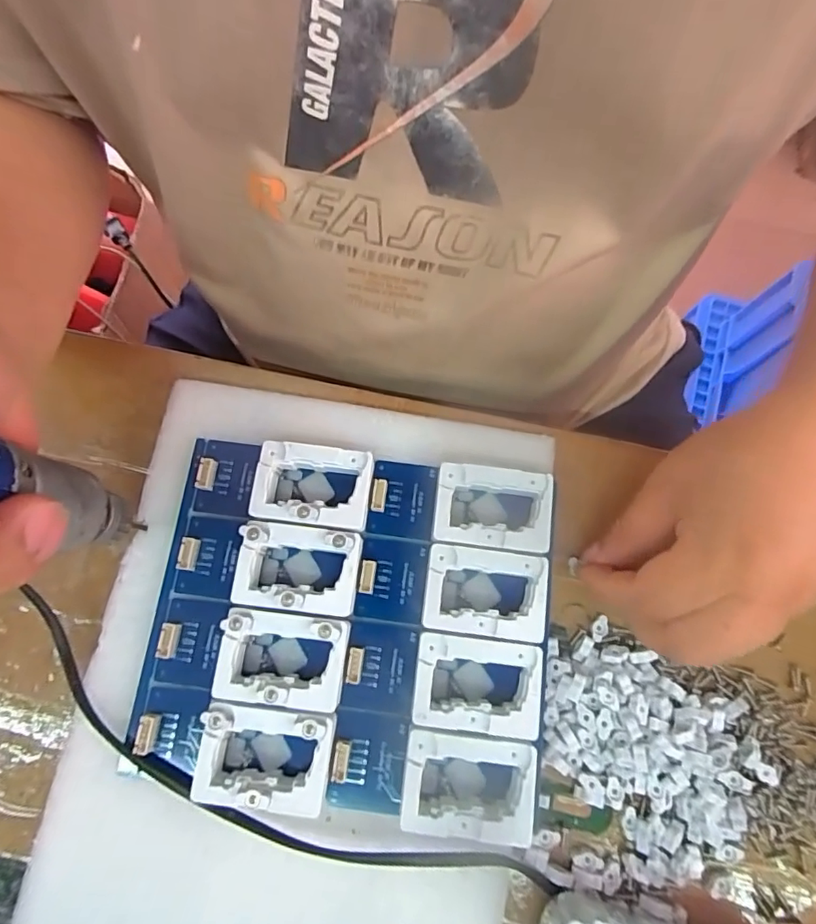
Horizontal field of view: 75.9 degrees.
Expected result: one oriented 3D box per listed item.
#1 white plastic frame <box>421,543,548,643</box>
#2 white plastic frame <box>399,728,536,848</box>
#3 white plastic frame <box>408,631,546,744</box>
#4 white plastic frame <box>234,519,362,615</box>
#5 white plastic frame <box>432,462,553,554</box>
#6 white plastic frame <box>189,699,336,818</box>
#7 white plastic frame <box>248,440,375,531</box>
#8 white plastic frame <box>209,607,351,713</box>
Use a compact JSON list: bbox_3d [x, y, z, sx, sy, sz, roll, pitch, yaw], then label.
[{"bbox_3d":[0.037,0.062,0.253,0.056,0.017,0.040,7,77,3],"label":"white plastic frame"},{"bbox_3d":[0.026,0.141,0.232,0.055,0.018,0.039,7,77,3],"label":"white plastic frame"},{"bbox_3d":[0.031,0.102,0.242,0.057,0.016,0.040,7,77,3],"label":"white plastic frame"},{"bbox_3d":[-0.052,0.051,0.254,0.058,0.018,0.039,6,77,3],"label":"white plastic frame"},{"bbox_3d":[0.042,0.024,0.264,0.056,0.018,0.039,7,77,3],"label":"white plastic frame"},{"bbox_3d":[-0.063,0.130,0.234,0.057,0.019,0.041,4,76,2],"label":"white plastic frame"},{"bbox_3d":[-0.047,0.012,0.265,0.057,0.018,0.040,7,77,3],"label":"white plastic frame"},{"bbox_3d":[-0.057,0.091,0.244,0.057,0.018,0.039,6,76,3],"label":"white plastic frame"}]

